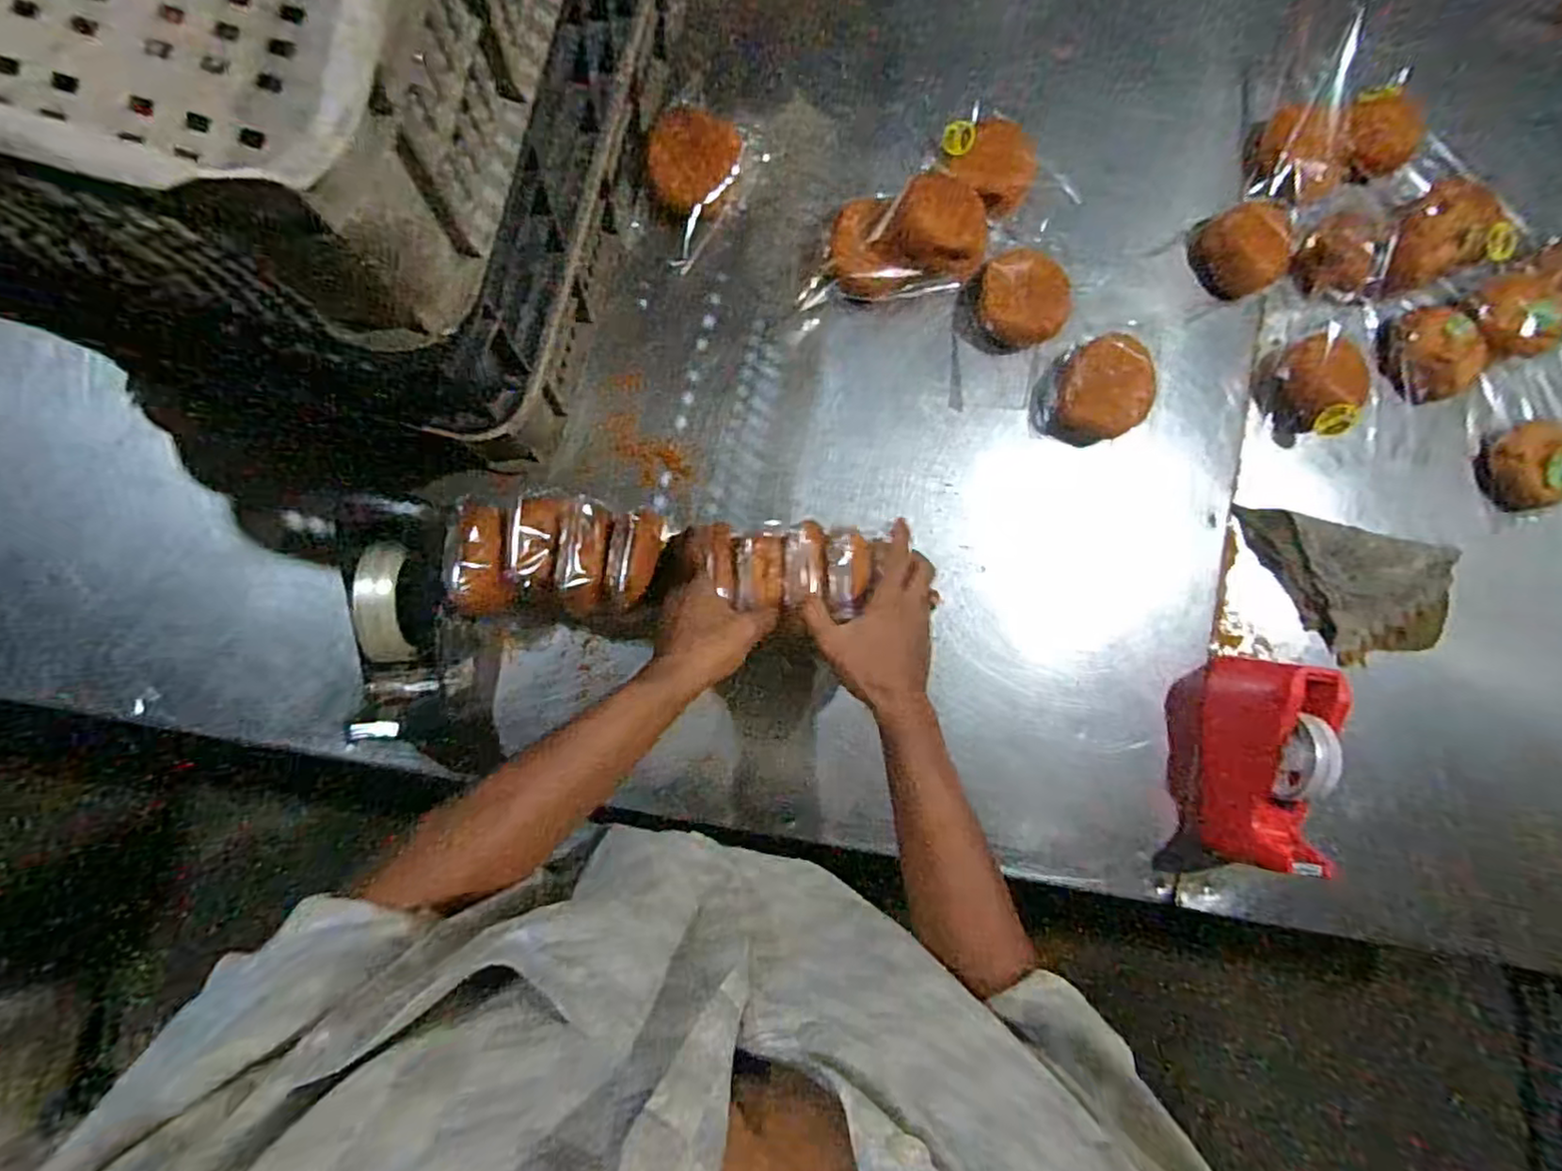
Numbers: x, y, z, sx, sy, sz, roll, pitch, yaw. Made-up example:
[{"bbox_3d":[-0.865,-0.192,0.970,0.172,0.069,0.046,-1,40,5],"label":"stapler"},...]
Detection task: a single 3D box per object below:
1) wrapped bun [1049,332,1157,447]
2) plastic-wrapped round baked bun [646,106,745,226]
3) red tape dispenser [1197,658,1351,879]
[{"bbox_3d":[0.337,-0.204,0.692,0.092,0.036,0.106,7,86,-6],"label":"wrapped bun"},{"bbox_3d":[-0.087,-0.409,0.655,0.087,0.031,0.101,16,85,-5],"label":"plastic-wrapped round baked bun"},{"bbox_3d":[0.477,0.176,0.662,0.071,0.115,0.199,6,86,-6],"label":"red tape dispenser"}]

